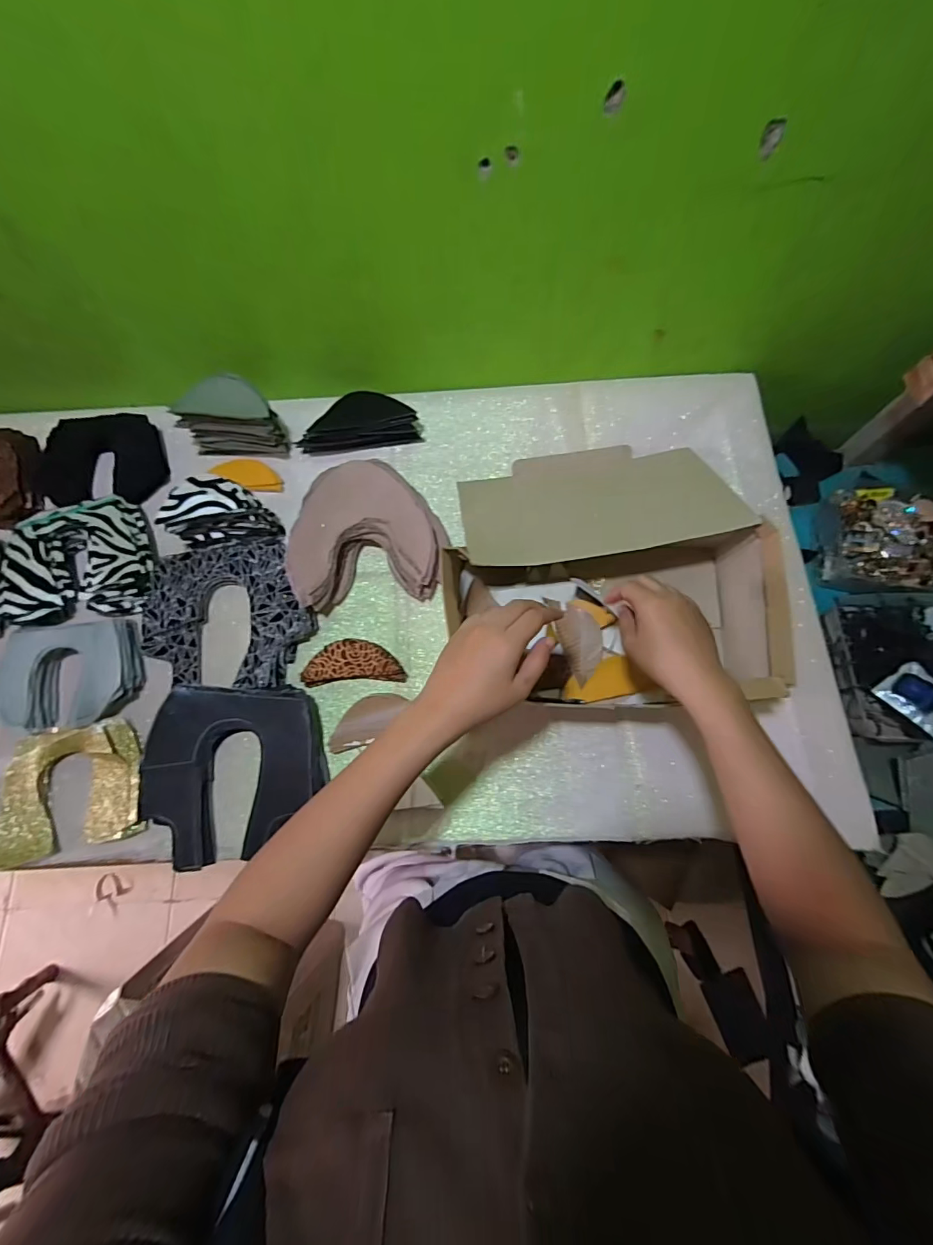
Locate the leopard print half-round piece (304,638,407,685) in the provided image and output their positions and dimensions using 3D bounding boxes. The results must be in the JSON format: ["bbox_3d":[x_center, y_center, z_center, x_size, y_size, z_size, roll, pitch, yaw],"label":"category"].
[{"bbox_3d":[-0.133,0.048,0.568,0.117,0.026,0.051,-3,73,-1],"label":"leopard print half-round piece"}]

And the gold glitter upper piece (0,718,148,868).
[{"bbox_3d":[-0.445,0.185,0.527,0.158,0.016,0.132,-11,73,-3],"label":"gold glitter upper piece"}]

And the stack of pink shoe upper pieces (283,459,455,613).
[{"bbox_3d":[-0.125,-0.113,0.599,0.185,0.047,0.181,-8,73,-2],"label":"stack of pink shoe upper pieces"}]

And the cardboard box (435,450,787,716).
[{"bbox_3d":[0.152,-0.075,0.556,0.344,0.114,0.333,-3,73,-1],"label":"cardboard box"}]

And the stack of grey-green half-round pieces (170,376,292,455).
[{"bbox_3d":[-0.308,-0.269,0.621,0.127,0.092,0.057,4,73,1],"label":"stack of grey-green half-round pieces"}]

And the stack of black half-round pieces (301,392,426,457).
[{"bbox_3d":[-0.149,-0.274,0.646,0.164,0.043,0.070,-11,73,-3],"label":"stack of black half-round pieces"}]

